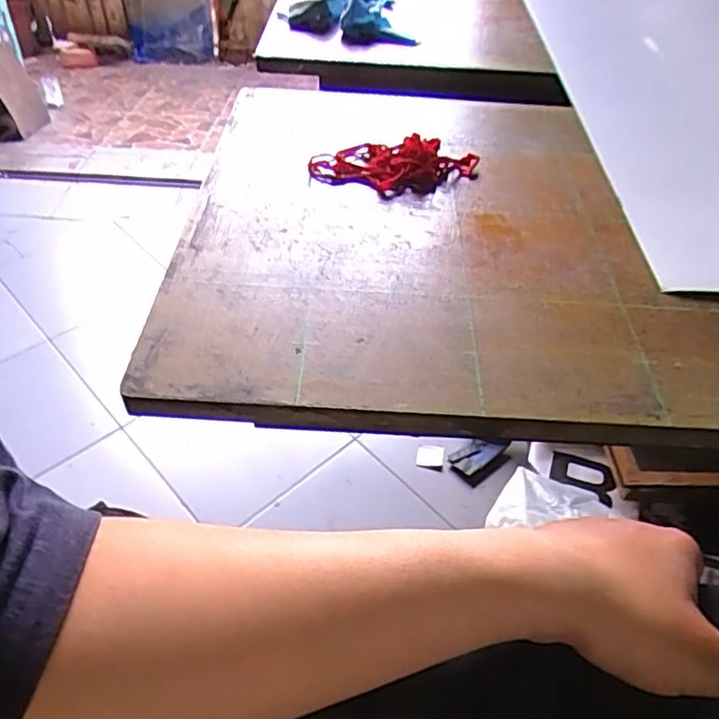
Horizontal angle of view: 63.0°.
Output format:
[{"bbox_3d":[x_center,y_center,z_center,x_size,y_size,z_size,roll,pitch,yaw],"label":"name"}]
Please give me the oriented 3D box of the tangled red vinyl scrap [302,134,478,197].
[{"bbox_3d":[0.028,-0.163,0.480,0.130,0.019,0.063,12,48,9],"label":"tangled red vinyl scrap"}]

